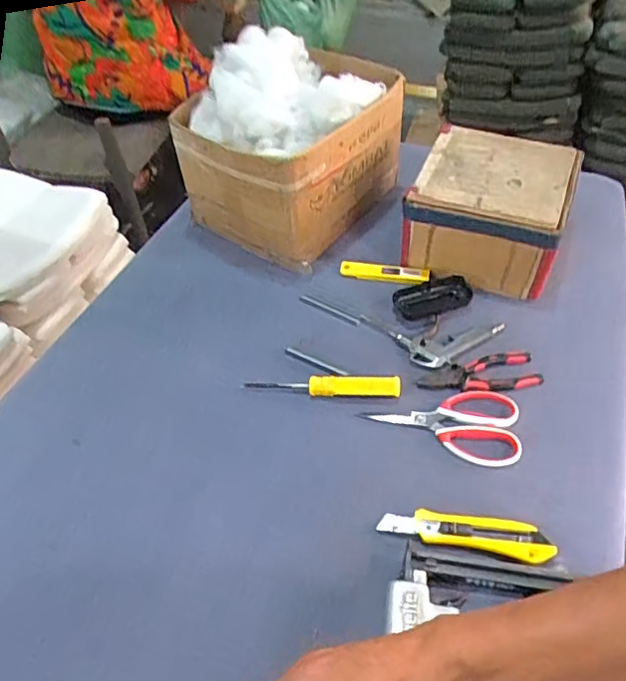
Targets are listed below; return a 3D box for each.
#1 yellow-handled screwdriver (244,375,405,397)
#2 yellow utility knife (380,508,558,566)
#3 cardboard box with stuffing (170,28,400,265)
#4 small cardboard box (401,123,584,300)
[{"bbox_3d":[0.010,0.055,0.706,0.197,0.030,0.024,2,48,5],"label":"yellow-handled screwdriver"},{"bbox_3d":[0.159,0.202,0.588,0.171,0.024,0.036,8,49,10],"label":"yellow utility knife"},{"bbox_3d":[-0.027,-0.316,0.903,0.238,0.235,0.302,30,59,28],"label":"cardboard box with stuffing"},{"bbox_3d":[0.266,-0.200,0.839,0.212,0.118,0.211,16,53,18],"label":"small cardboard box"}]

